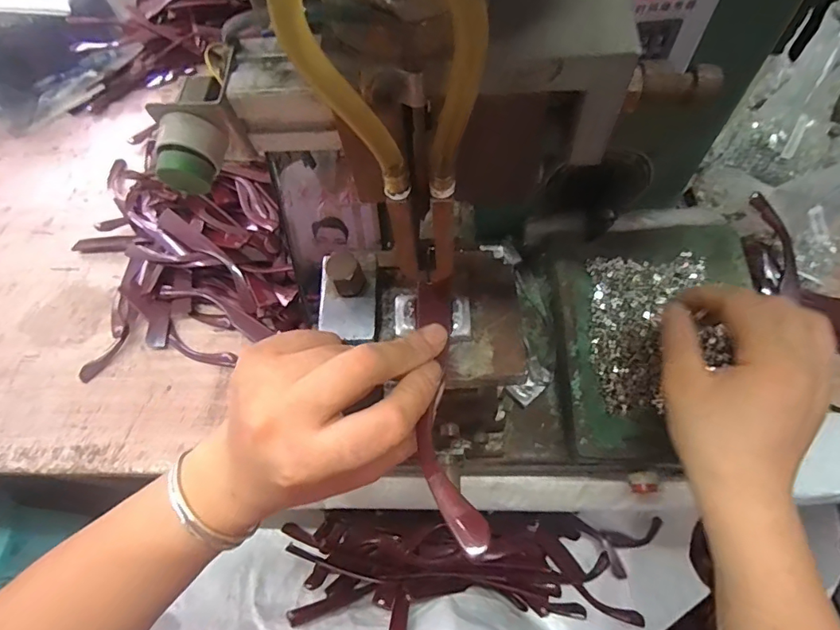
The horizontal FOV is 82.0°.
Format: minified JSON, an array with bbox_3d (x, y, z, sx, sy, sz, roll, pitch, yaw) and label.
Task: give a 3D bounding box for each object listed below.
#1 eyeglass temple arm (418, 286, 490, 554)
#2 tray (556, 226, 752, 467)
[{"bbox_3d":[0.013,0.040,0.234,0.028,0.010,0.137,-1,56,2],"label":"eyeglass temple arm"},{"bbox_3d":[0.194,0.019,0.396,0.158,0.023,0.201,3,65,4],"label":"tray"}]

